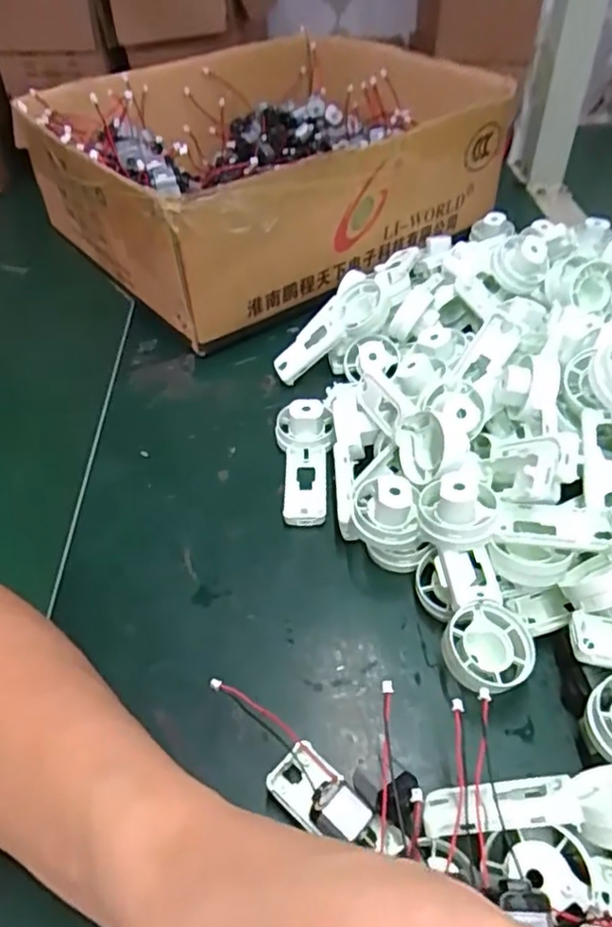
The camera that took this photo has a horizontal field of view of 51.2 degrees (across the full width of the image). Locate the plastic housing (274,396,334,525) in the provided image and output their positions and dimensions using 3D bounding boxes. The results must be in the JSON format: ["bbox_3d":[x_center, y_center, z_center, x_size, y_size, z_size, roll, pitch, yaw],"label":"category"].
[{"bbox_3d":[0.001,-0.002,0.395,0.036,0.028,0.084,-3,45,-2],"label":"plastic housing"}]

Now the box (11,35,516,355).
[{"bbox_3d":[-0.041,-0.291,0.615,0.388,0.125,0.345,-29,51,-25],"label":"box"}]

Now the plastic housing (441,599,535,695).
[{"bbox_3d":[0.085,0.086,0.297,0.039,0.018,0.043,23,50,23],"label":"plastic housing"}]

